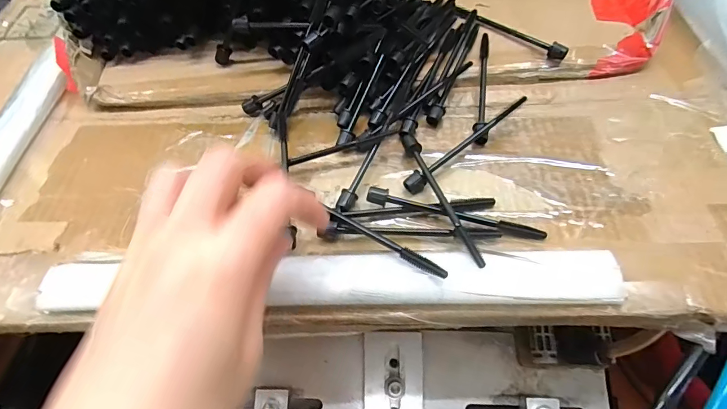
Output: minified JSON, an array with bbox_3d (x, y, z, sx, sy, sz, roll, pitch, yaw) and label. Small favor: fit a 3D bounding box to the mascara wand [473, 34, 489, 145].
[{"bbox_3d":[0.083,-0.082,0.293,0.009,0.015,0.101,6,56,7],"label":"mascara wand"}]

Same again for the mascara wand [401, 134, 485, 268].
[{"bbox_3d":[0.044,-0.006,0.238,0.009,0.014,0.102,-17,57,-8],"label":"mascara wand"}]

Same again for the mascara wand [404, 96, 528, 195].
[{"bbox_3d":[0.071,-0.044,0.266,0.116,0.016,0.009,-36,61,-20],"label":"mascara wand"}]

